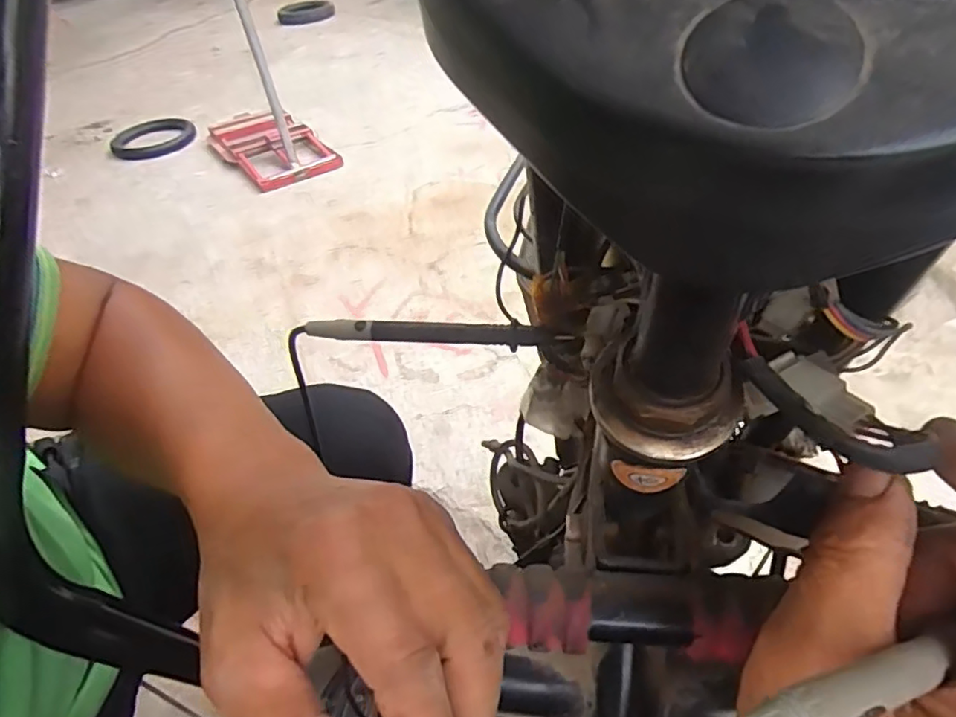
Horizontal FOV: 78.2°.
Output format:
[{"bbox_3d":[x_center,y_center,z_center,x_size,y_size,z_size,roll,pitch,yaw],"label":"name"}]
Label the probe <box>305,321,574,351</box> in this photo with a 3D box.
[{"bbox_3d":[-0.020,-0.011,0.258,0.116,0.009,0.007,3,42,10],"label":"probe"}]

